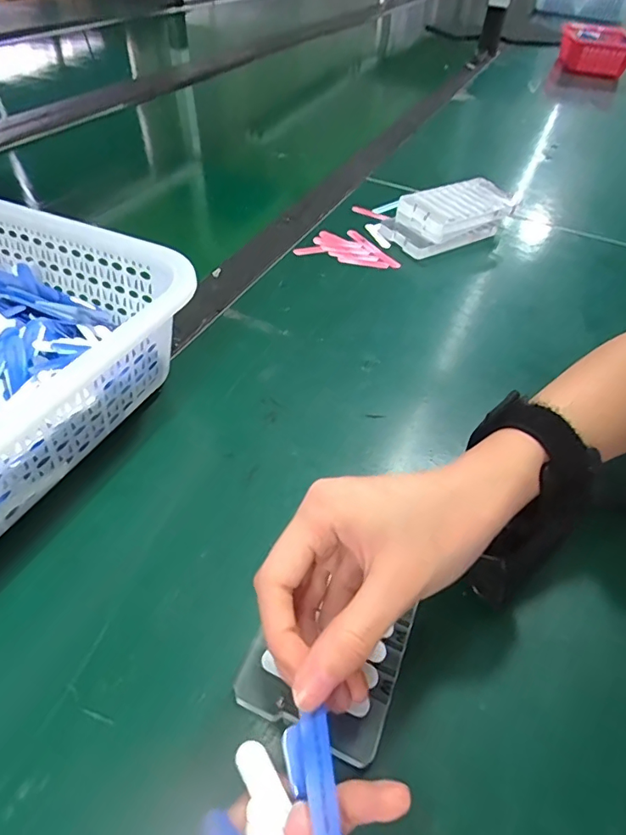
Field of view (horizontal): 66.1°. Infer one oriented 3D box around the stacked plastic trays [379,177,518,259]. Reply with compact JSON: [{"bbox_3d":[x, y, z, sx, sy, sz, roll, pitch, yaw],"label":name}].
[{"bbox_3d":[0.145,-0.216,0.515,0.132,0.044,0.074,-17,52,-19],"label":"stacked plastic trays"}]

